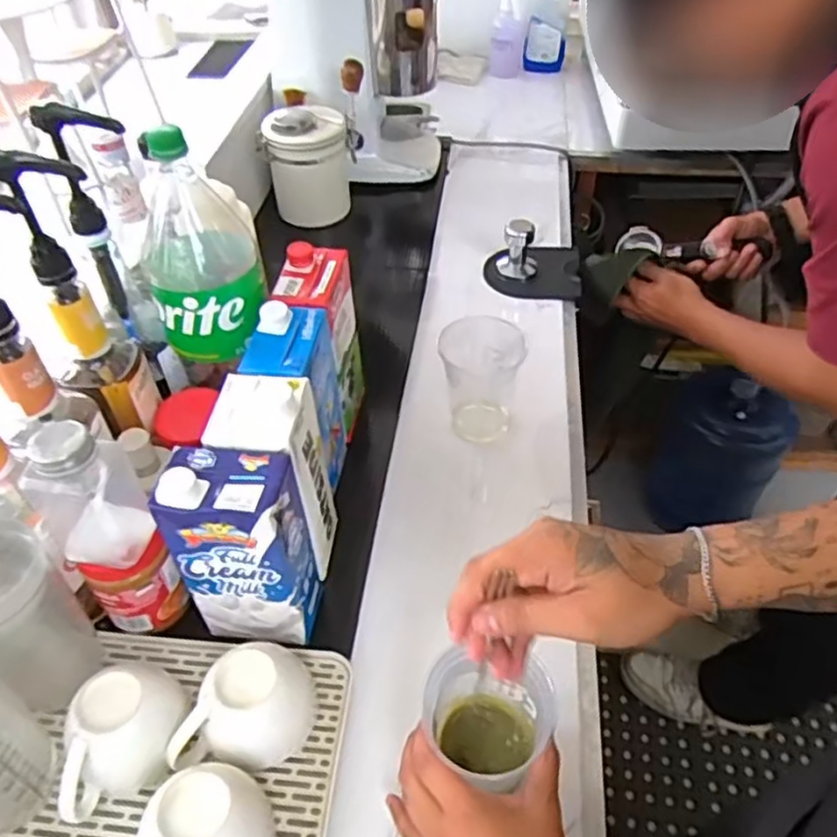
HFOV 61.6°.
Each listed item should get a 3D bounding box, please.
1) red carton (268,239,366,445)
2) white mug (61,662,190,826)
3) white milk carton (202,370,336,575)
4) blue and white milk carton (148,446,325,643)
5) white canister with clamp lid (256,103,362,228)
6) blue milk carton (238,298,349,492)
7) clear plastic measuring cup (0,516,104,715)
[{"bbox_3d":[-0.101,-0.083,0.749,0.064,0.186,0.099,4,46,6],"label":"red carton"},{"bbox_3d":[-0.239,0.244,0.550,0.082,0.064,0.119,24,51,23],"label":"white mug"},{"bbox_3d":[-0.123,0.052,0.625,0.083,0.186,0.084,11,47,13],"label":"white milk carton"},{"bbox_3d":[-0.139,0.105,0.577,0.095,0.189,0.065,4,46,6],"label":"blue and white milk carton"},{"bbox_3d":[-0.169,-0.400,1.107,0.112,0.166,0.127,12,47,13],"label":"white canister with clamp lid"},{"bbox_3d":[-0.116,-0.015,0.682,0.067,0.184,0.102,4,46,6],"label":"blue milk carton"},{"bbox_3d":[-0.310,0.160,0.549,0.088,0.150,0.085,23,51,23],"label":"clear plastic measuring cup"}]

